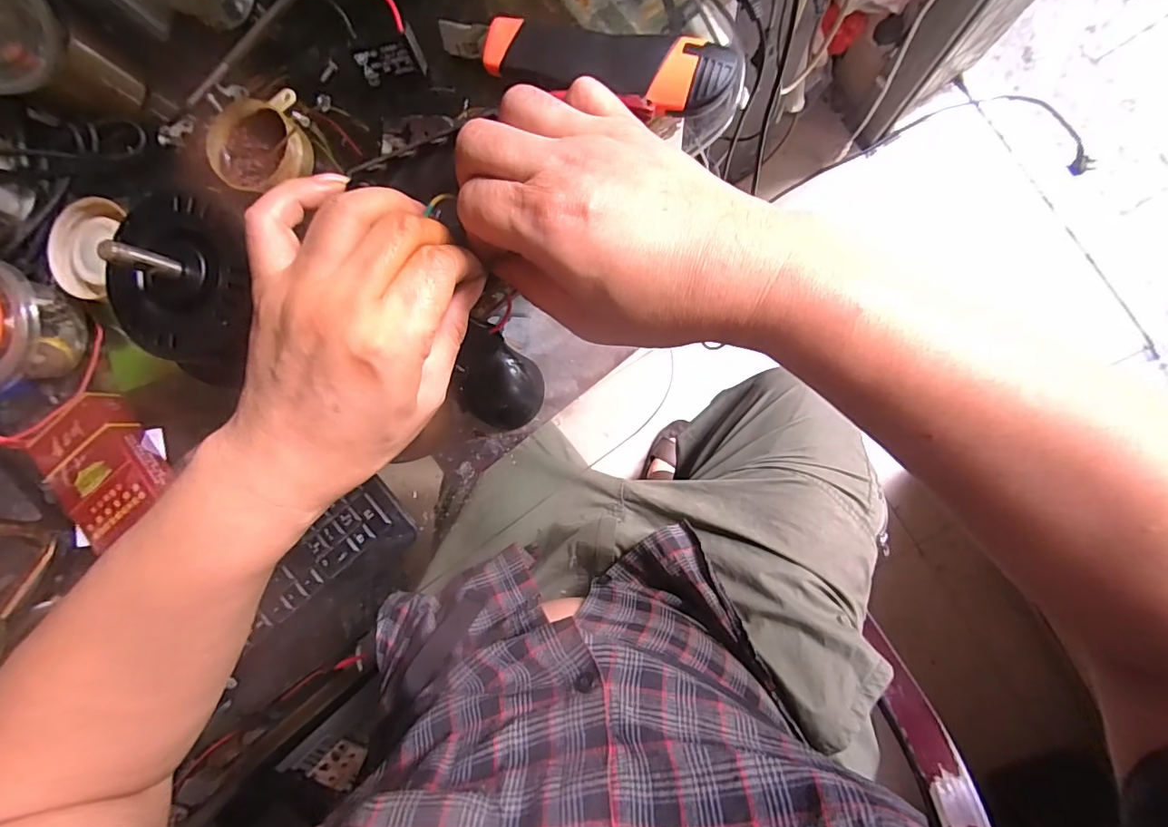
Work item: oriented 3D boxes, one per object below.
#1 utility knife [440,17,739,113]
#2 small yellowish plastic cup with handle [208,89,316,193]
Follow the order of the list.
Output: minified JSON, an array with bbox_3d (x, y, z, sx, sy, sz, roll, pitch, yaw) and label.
[{"bbox_3d":[-0.002,-0.202,0.291,0.173,0.020,0.037,15,92,8],"label":"utility knife"},{"bbox_3d":[-0.201,-0.165,0.315,0.056,0.025,0.063,-27,86,8],"label":"small yellowish plastic cup with handle"}]

